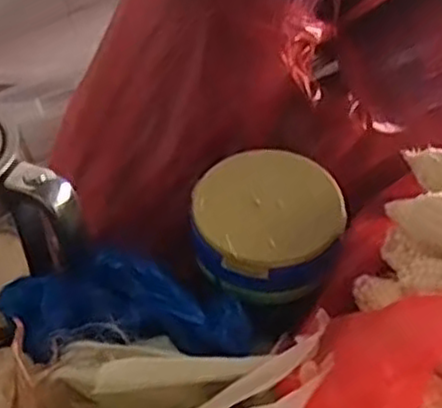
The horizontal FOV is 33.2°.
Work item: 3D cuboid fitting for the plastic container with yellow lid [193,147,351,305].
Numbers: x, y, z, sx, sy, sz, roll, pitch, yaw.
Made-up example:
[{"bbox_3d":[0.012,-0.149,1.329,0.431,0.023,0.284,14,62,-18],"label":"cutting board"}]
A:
[{"bbox_3d":[0.041,0.020,0.621,0.119,0.065,0.119,3,48,4],"label":"plastic container with yellow lid"}]

